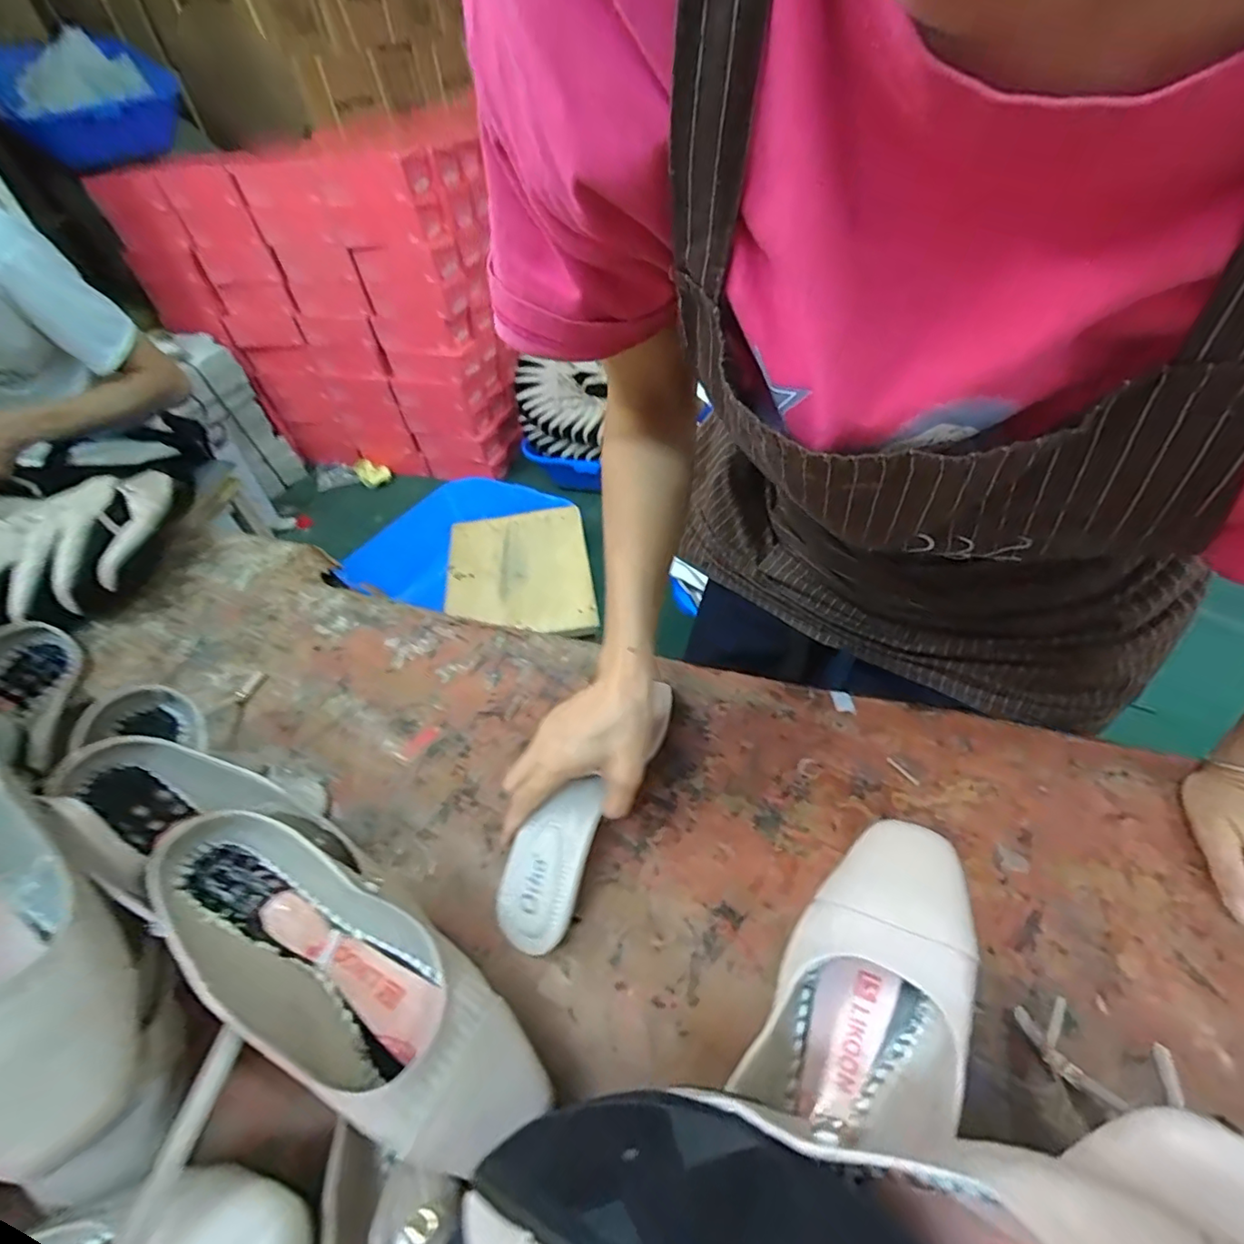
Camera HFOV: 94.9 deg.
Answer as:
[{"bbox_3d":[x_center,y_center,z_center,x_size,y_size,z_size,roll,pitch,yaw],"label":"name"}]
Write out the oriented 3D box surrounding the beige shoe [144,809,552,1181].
[{"bbox_3d":[-0.153,0.194,0.312,0.236,0.061,0.081,30,56,13],"label":"beige shoe"}]

